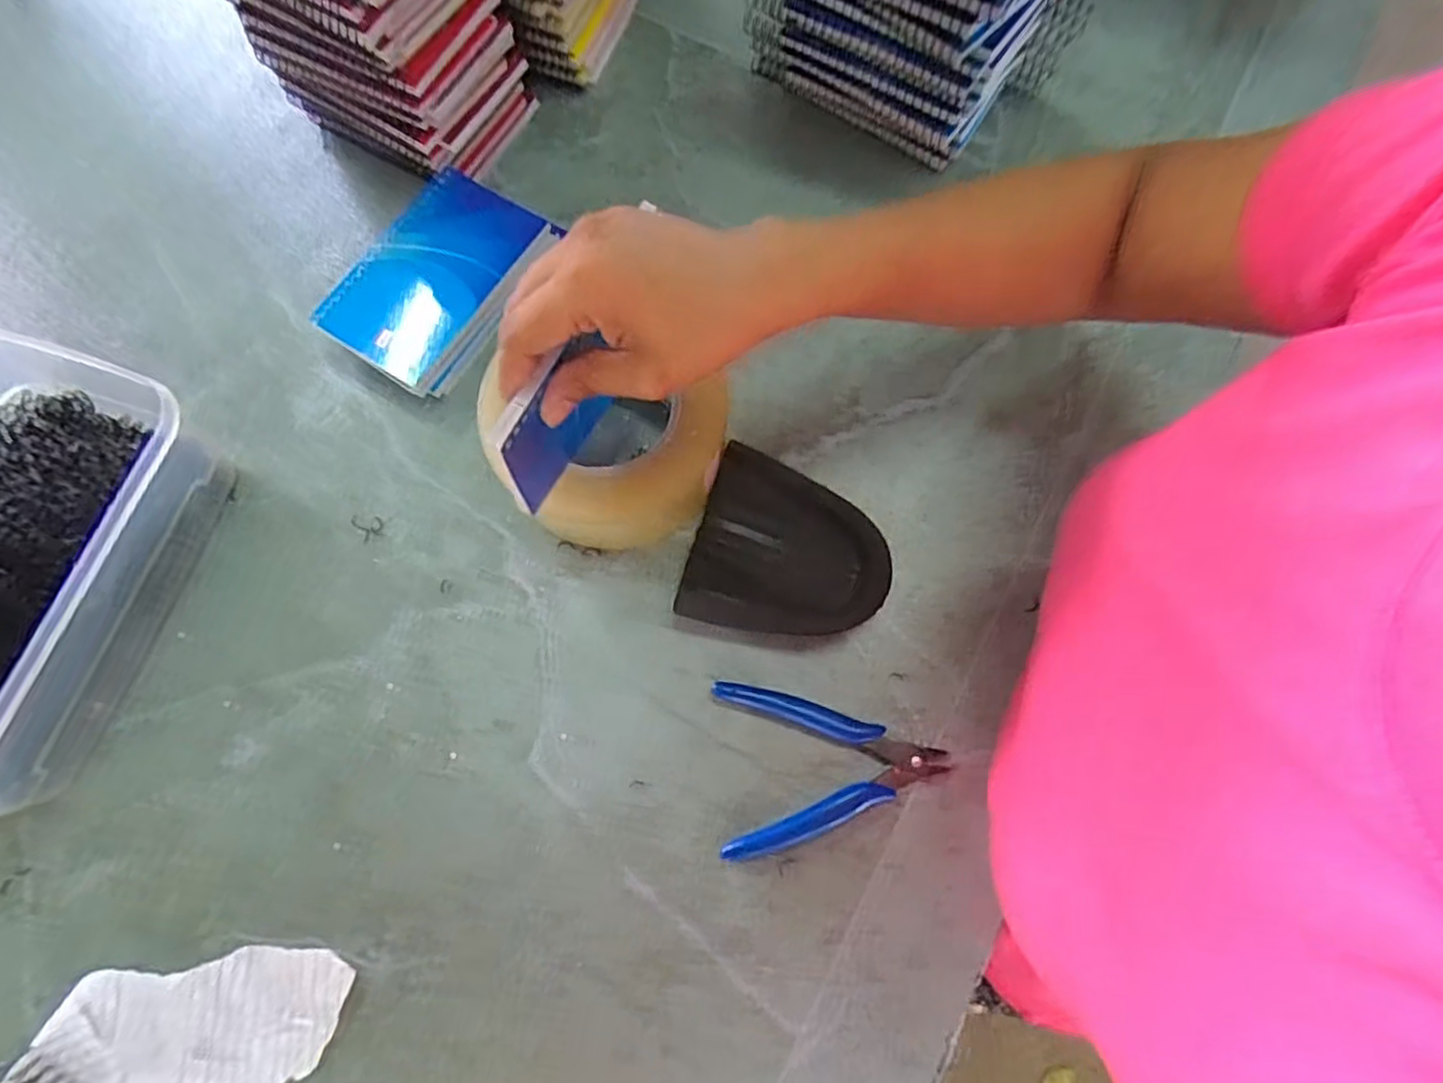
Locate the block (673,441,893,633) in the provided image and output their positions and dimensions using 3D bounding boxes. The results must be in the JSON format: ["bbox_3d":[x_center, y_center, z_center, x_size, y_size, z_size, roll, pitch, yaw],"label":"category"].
[{"bbox_3d":[0.039,0.006,0.378,0.103,0.031,0.093,14,75,5],"label":"block"}]

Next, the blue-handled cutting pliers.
[{"bbox_3d":[0.057,0.112,0.359,0.114,0.011,0.083,-6,74,-1],"label":"blue-handled cutting pliers"}]

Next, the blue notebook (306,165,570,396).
[{"bbox_3d":[-0.167,-0.160,0.419,0.090,0.022,0.137,30,76,5],"label":"blue notebook"}]

